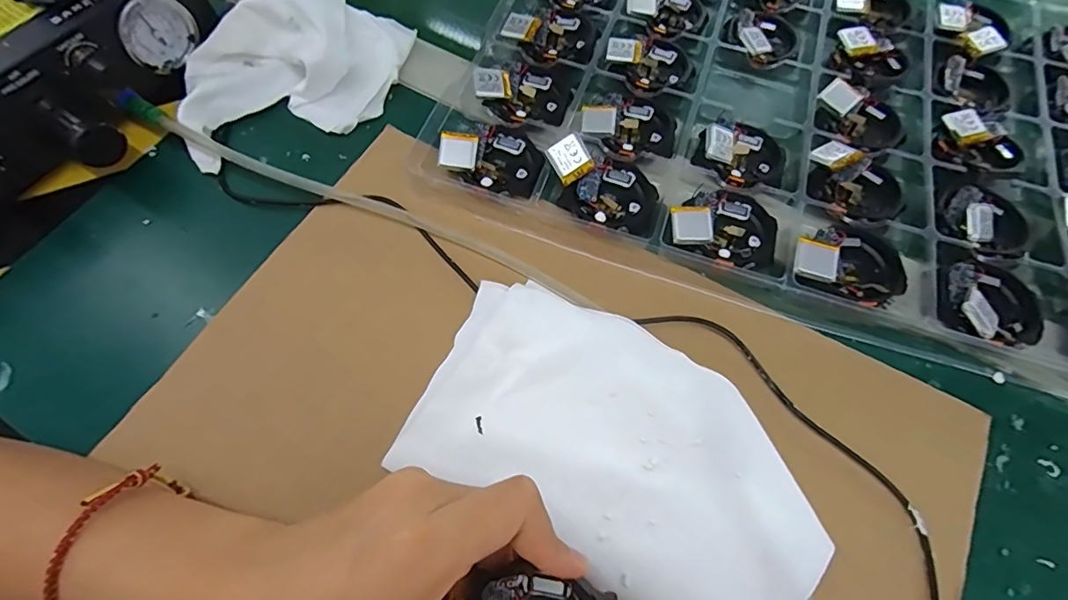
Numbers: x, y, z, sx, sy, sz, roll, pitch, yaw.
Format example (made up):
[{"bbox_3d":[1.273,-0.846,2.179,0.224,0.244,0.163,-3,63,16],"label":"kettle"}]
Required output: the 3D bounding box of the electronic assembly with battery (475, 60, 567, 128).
[{"bbox_3d":[-0.008,-0.133,0.321,0.055,0.012,0.047,-5,66,-3],"label":"electronic assembly with battery"}]

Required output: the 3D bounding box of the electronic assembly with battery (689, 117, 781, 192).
[{"bbox_3d":[0.131,-0.093,0.304,0.051,0.016,0.052,35,70,14],"label":"electronic assembly with battery"}]

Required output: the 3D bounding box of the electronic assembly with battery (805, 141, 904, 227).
[{"bbox_3d":[0.189,-0.069,0.297,0.054,0.014,0.052,0,66,0],"label":"electronic assembly with battery"}]

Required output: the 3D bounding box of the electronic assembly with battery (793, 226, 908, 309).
[{"bbox_3d":[0.172,-0.020,0.275,0.060,0.013,0.045,15,67,6],"label":"electronic assembly with battery"}]

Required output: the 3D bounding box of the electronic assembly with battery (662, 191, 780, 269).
[{"bbox_3d":[0.108,-0.041,0.285,0.061,0.016,0.050,19,67,8],"label":"electronic assembly with battery"}]

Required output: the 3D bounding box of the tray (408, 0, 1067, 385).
[{"bbox_3d":[0.184,-0.133,0.324,0.434,0.021,0.302,20,67,8],"label":"tray"}]

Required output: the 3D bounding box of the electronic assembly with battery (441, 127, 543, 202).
[{"bbox_3d":[-0.023,-0.086,0.299,0.058,0.017,0.044,15,67,6],"label":"electronic assembly with battery"}]

